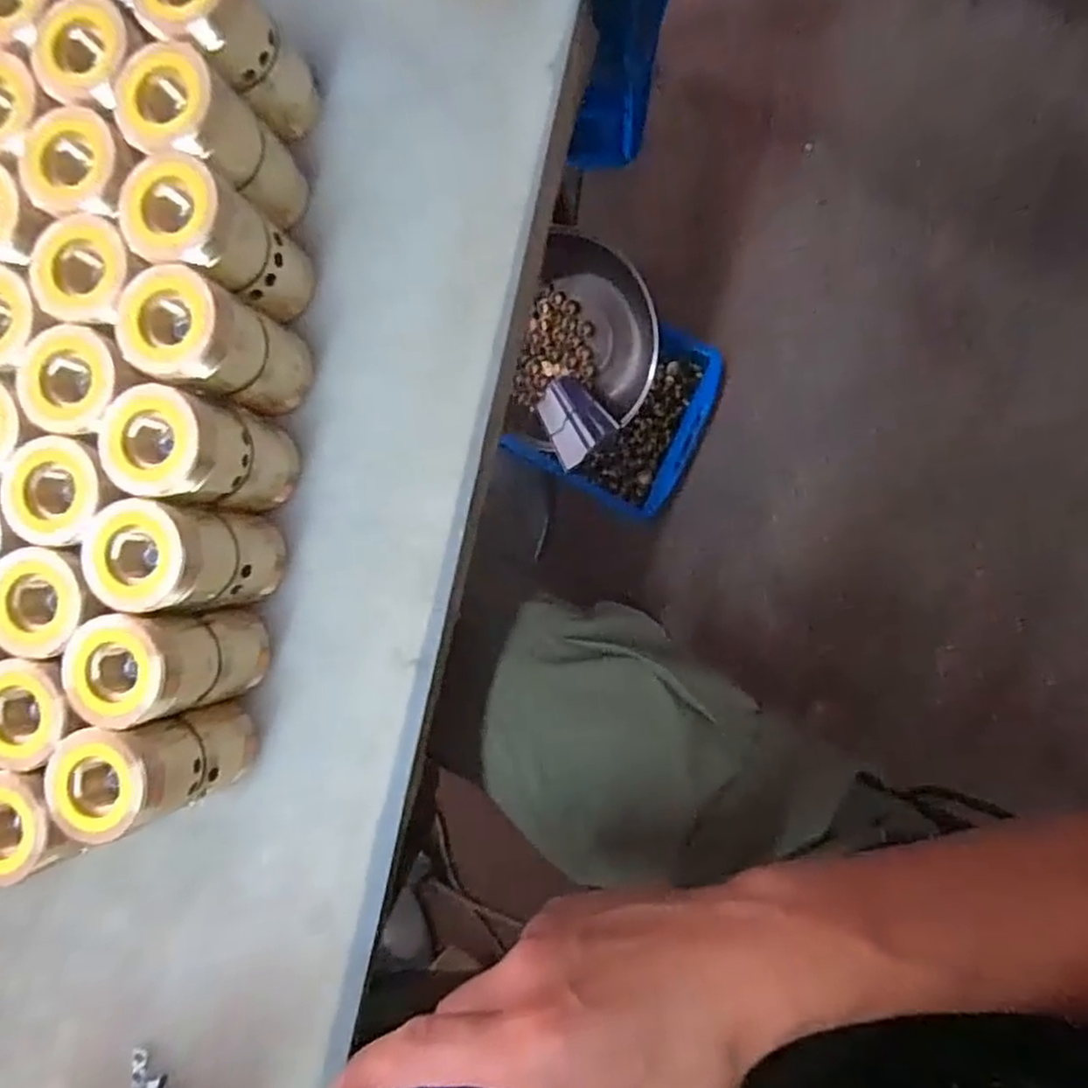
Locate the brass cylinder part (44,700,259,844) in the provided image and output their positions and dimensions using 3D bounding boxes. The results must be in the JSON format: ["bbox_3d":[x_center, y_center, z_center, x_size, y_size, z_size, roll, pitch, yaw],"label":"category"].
[{"bbox_3d":[-0.154,0.088,0.286,0.040,0.073,0.038,0,89,9],"label":"brass cylinder part"}]

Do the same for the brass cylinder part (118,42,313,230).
[{"bbox_3d":[-0.133,-0.163,0.292,0.042,0.076,0.041,-41,84,6],"label":"brass cylinder part"}]

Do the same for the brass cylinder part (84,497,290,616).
[{"bbox_3d":[-0.142,0.006,0.286,0.039,0.069,0.040,-3,89,9],"label":"brass cylinder part"}]

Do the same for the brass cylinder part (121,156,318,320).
[{"bbox_3d":[-0.133,-0.123,0.289,0.044,0.069,0.036,23,93,8],"label":"brass cylinder part"}]

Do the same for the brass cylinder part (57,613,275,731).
[{"bbox_3d":[-0.150,0.048,0.285,0.042,0.071,0.042,-8,88,8],"label":"brass cylinder part"}]

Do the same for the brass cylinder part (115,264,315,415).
[{"bbox_3d":[-0.130,-0.080,0.288,0.041,0.072,0.038,0,89,9],"label":"brass cylinder part"}]

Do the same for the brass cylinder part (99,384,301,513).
[{"bbox_3d":[-0.136,-0.037,0.286,0.041,0.071,0.040,0,89,9],"label":"brass cylinder part"}]

